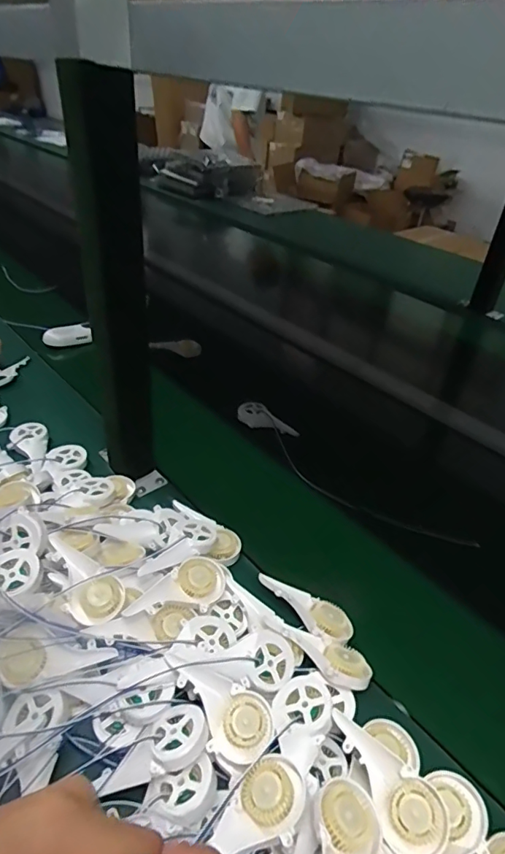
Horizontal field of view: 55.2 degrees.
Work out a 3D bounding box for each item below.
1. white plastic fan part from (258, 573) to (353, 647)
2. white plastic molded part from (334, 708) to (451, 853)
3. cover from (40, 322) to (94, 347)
[{"bbox_3d":[0.047,0.165,0.440,0.093,0.016,0.041,32,43,11],"label":"white plastic fan part"},{"bbox_3d":[0.093,0.238,0.329,0.040,0.018,0.090,-14,41,-23],"label":"white plastic molded part"},{"bbox_3d":[-0.329,-0.164,0.858,0.086,0.024,0.048,-19,43,-28],"label":"cover"}]

